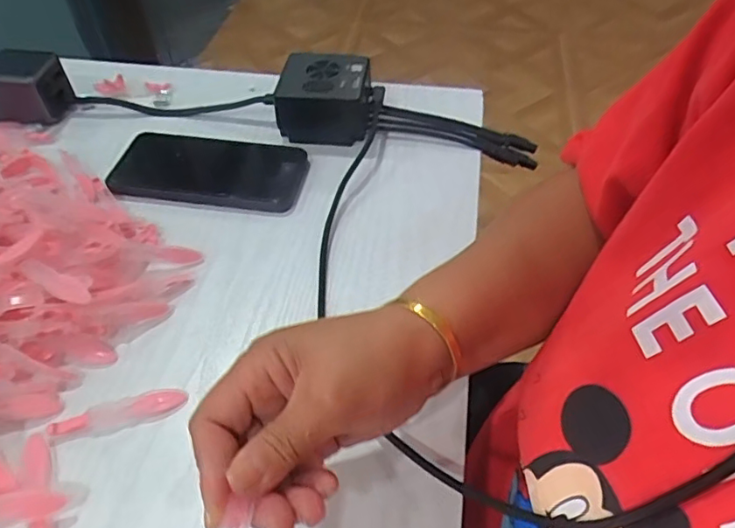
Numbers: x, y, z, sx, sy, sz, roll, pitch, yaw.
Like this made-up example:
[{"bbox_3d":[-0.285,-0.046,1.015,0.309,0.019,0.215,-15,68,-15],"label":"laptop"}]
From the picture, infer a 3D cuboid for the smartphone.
[{"bbox_3d":[-0.133,-0.080,0.466,0.158,0.006,0.079,6,51,6],"label":"smartphone"}]

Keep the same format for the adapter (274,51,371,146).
[{"bbox_3d":[-0.038,-0.150,0.500,0.079,0.045,0.069,0,50,1],"label":"adapter"}]

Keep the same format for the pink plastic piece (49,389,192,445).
[{"bbox_3d":[-0.148,0.090,0.332,0.077,0.009,0.018,-16,52,-12],"label":"pink plastic piece"}]

